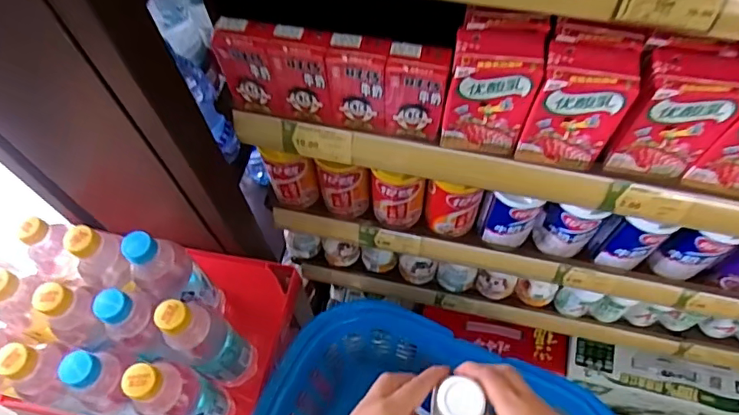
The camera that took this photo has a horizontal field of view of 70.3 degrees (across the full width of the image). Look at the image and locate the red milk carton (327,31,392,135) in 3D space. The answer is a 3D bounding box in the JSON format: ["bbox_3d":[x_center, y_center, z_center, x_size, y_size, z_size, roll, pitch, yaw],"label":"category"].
[{"bbox_3d":[-0.009,-0.109,0.462,0.053,0.086,0.037,8,64,7],"label":"red milk carton"}]

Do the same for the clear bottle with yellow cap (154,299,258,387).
[{"bbox_3d":[-0.170,0.155,0.575,0.049,0.212,0.053,-1,63,3],"label":"clear bottle with yellow cap"}]

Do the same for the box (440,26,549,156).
[{"bbox_3d":[0.101,-0.096,0.441,0.066,0.106,0.047,11,64,8],"label":"box"}]

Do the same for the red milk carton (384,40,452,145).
[{"bbox_3d":[0.041,-0.098,0.457,0.050,0.088,0.034,7,64,7],"label":"red milk carton"}]

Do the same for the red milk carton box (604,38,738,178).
[{"bbox_3d":[0.239,-0.078,0.419,0.065,0.099,0.056,12,65,9],"label":"red milk carton box"}]

